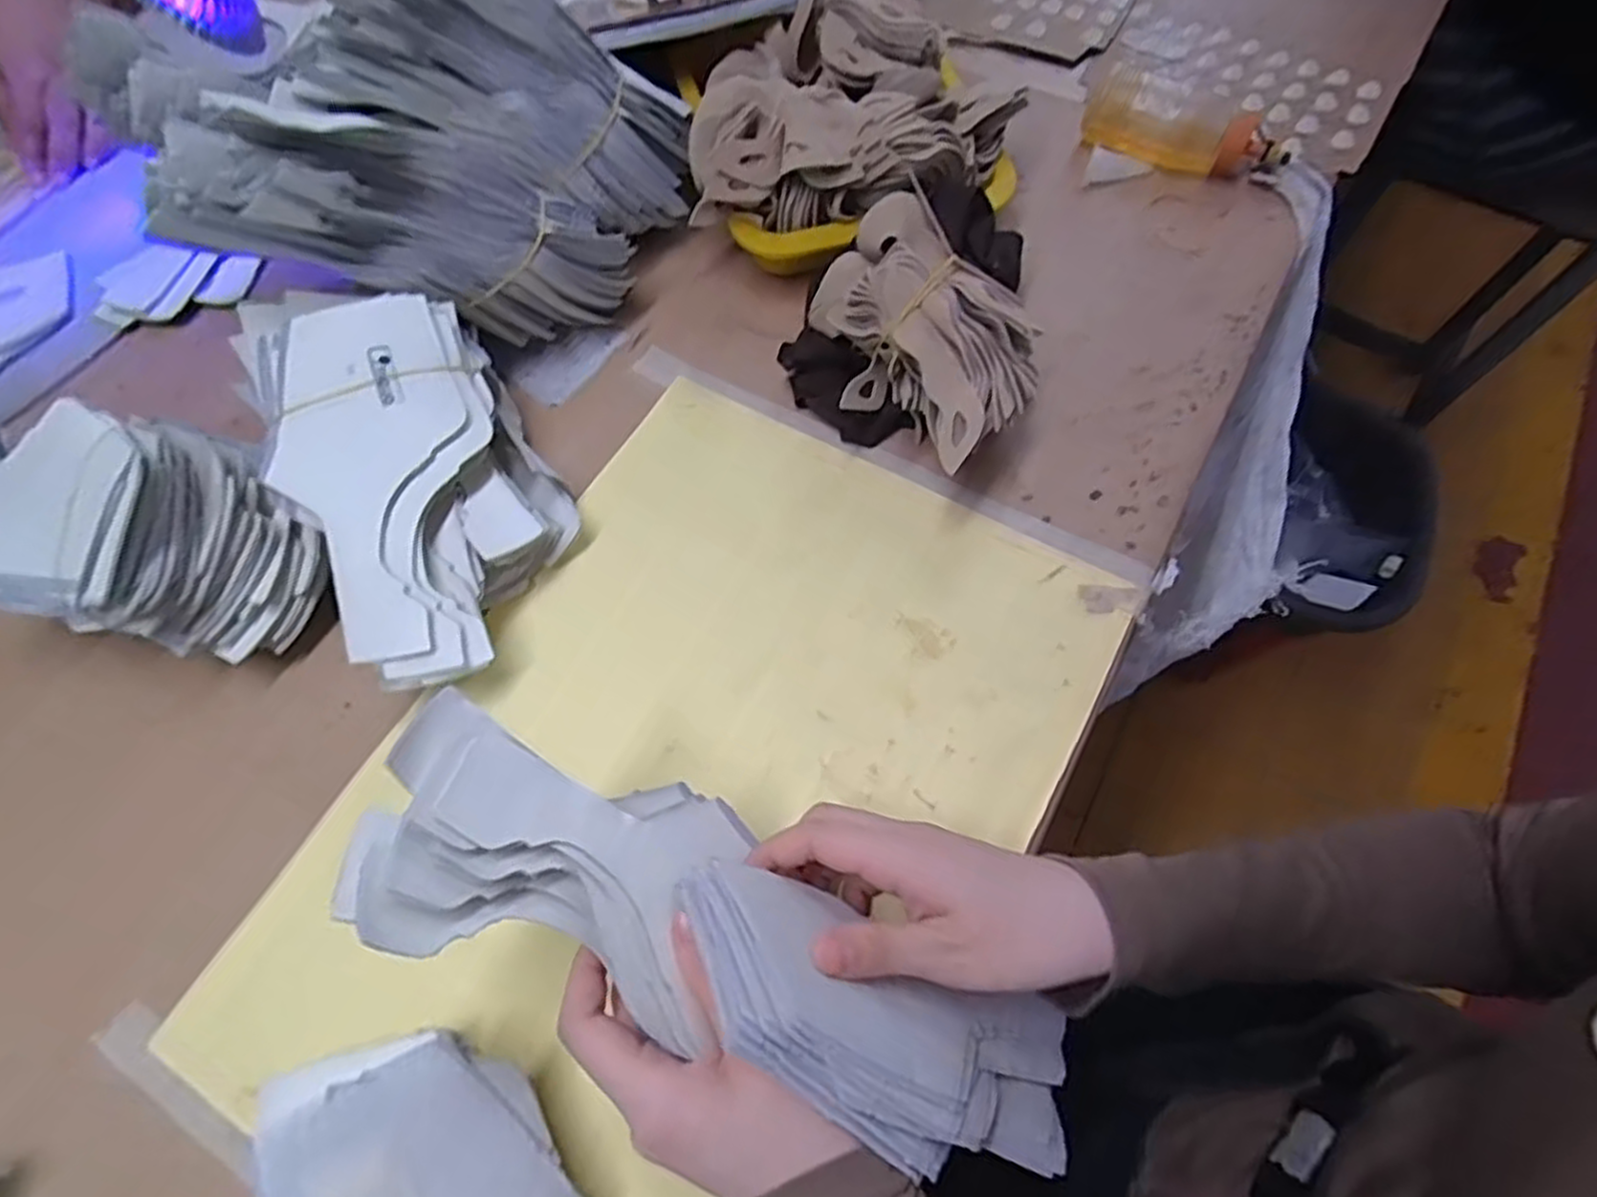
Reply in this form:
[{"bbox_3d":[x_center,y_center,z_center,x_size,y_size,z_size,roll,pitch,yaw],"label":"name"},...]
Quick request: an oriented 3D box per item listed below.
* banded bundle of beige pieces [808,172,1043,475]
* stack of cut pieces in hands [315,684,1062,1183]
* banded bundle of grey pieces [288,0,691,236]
[{"bbox_3d":[0.070,-0.155,0.438,0.094,0.061,0.146,-40,71,-15],"label":"banded bundle of beige pieces"},{"bbox_3d":[-0.007,0.141,0.294,0.318,0.089,0.092,31,68,-10],"label":"stack of cut pieces in hands"},{"bbox_3d":[-0.167,-0.304,0.462,0.212,0.079,0.073,19,64,-25],"label":"banded bundle of grey pieces"}]

